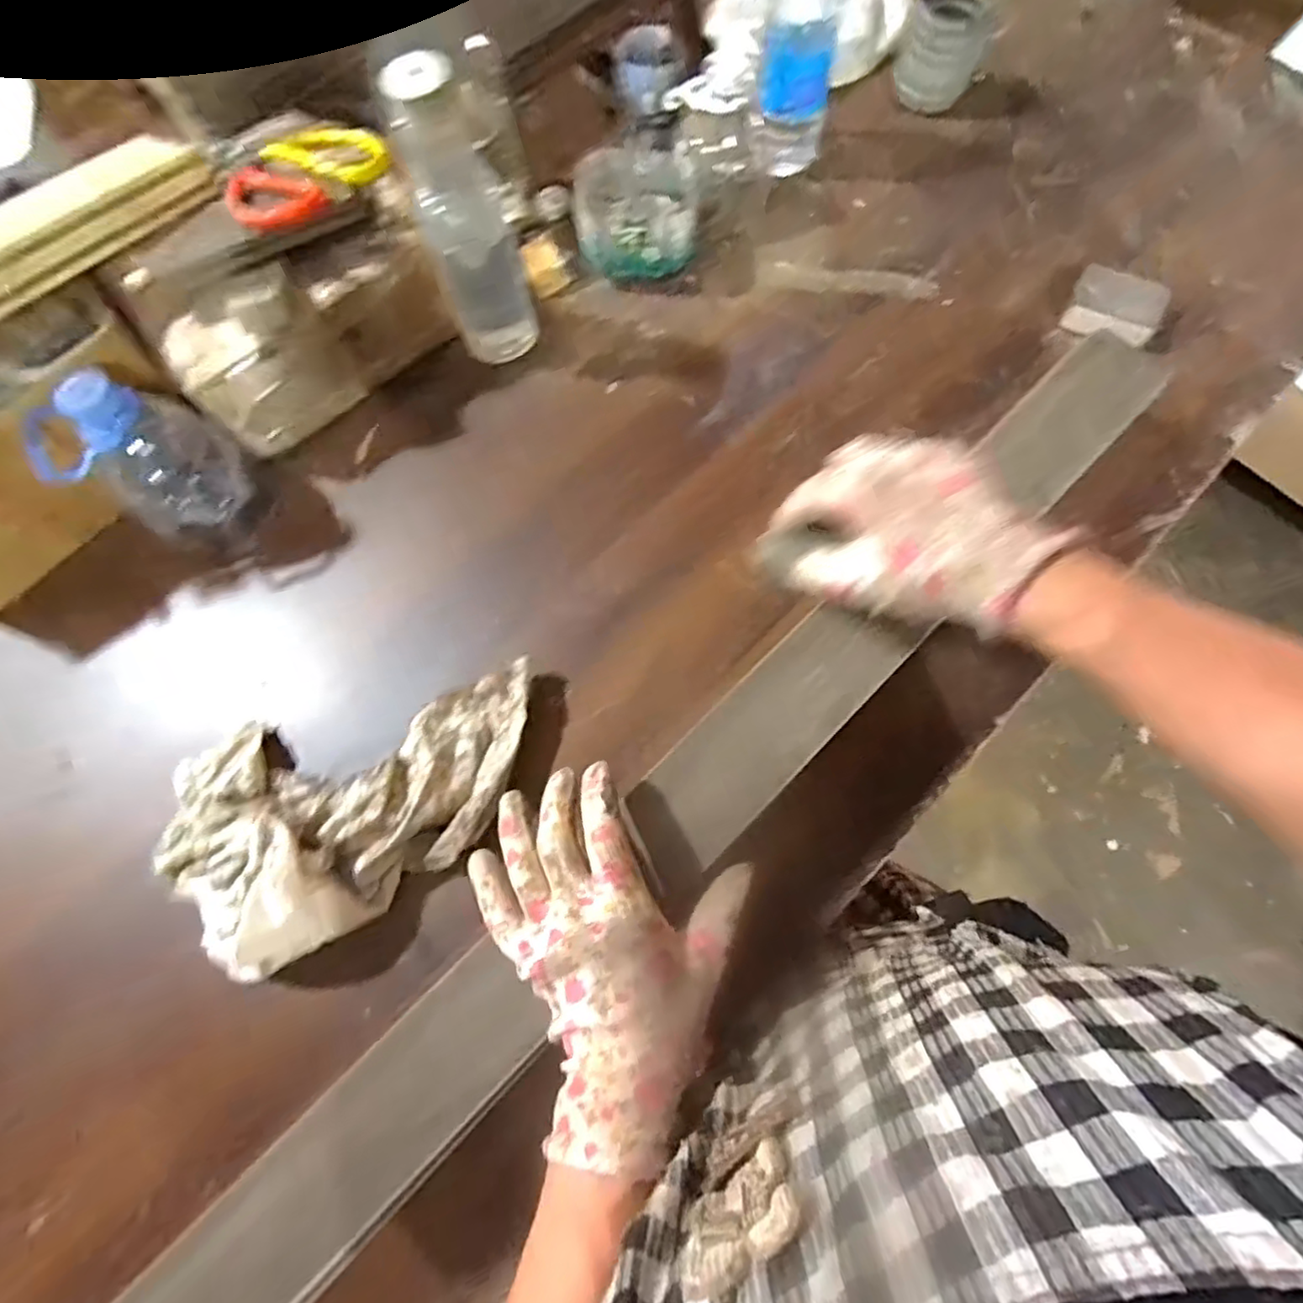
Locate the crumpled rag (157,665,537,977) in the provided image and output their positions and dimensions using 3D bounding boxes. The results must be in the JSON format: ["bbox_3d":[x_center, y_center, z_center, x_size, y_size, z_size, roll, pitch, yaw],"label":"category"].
[{"bbox_3d":[-0.200,0.108,0.433,0.256,0.077,0.160,-15,74,-2],"label":"crumpled rag"}]

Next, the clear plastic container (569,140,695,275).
[{"bbox_3d":[-0.013,-0.386,0.576,0.107,0.061,0.091,-5,74,0],"label":"clear plastic container"}]

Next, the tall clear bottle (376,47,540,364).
[{"bbox_3d":[-0.136,-0.314,0.480,0.063,0.203,0.054,-6,74,0],"label":"tall clear bottle"}]

